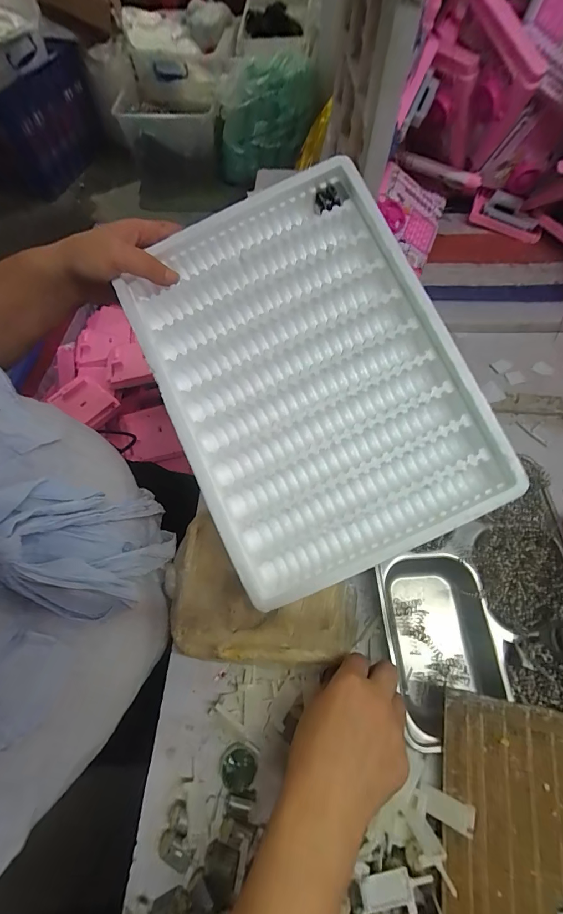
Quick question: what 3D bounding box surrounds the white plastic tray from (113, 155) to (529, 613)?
[{"bbox_3d":[0.022,-0.075,0.333,0.247,0.041,0.344,-25,83,3],"label":"white plastic tray"}]

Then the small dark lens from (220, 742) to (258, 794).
[{"bbox_3d":[-0.040,0.290,0.335,0.033,0.019,0.033,0,65,0],"label":"small dark lens"}]

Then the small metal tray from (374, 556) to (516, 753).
[{"bbox_3d":[0.163,0.192,0.370,0.117,0.040,0.156,-8,65,-4],"label":"small metal tray"}]

